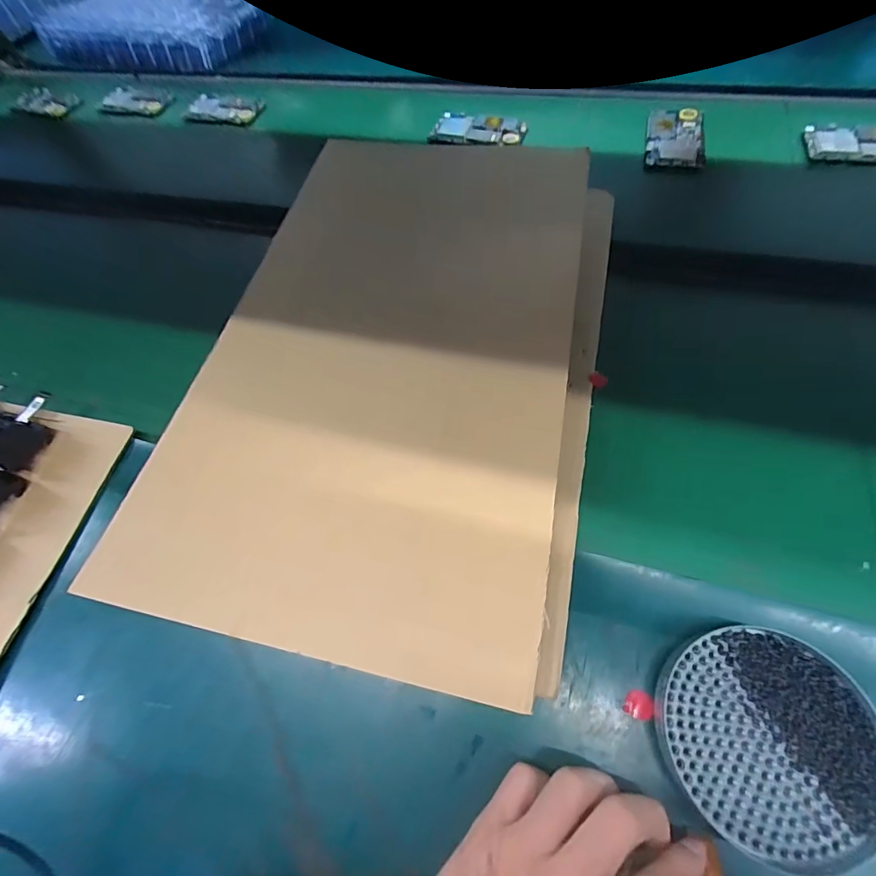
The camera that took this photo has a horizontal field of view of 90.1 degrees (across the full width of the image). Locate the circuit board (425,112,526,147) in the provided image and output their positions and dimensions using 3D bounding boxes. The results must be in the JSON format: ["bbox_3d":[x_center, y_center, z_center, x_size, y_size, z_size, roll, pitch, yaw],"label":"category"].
[{"bbox_3d":[0.053,-0.413,0.587,0.122,0.010,0.068,18,66,13],"label":"circuit board"}]

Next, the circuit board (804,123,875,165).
[{"bbox_3d":[0.495,-0.343,0.507,0.121,0.008,0.067,12,65,10],"label":"circuit board"}]

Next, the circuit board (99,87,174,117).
[{"bbox_3d":[-0.483,-0.536,0.697,0.118,0.008,0.070,17,64,13],"label":"circuit board"}]

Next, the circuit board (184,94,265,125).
[{"bbox_3d":[-0.321,-0.493,0.659,0.103,0.017,0.066,3,62,6],"label":"circuit board"}]

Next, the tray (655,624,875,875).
[{"bbox_3d":[0.190,0.172,0.251,0.110,0.020,0.114,-2,63,4],"label":"tray"}]

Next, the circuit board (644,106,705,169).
[{"bbox_3d":[0.297,-0.378,0.545,0.068,0.005,0.115,13,65,11],"label":"circuit board"}]

